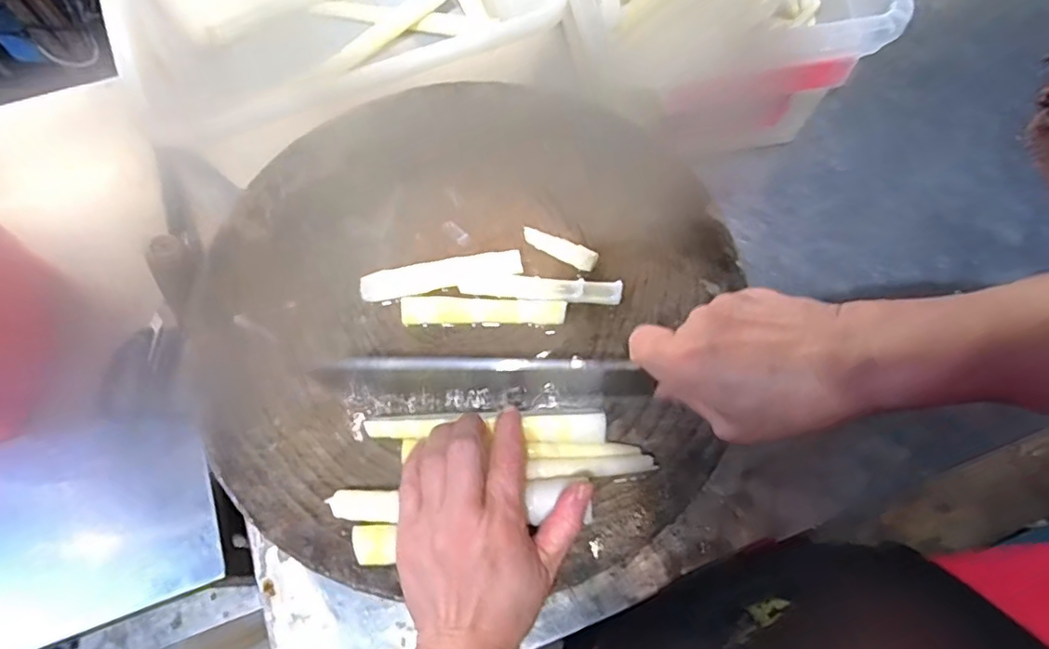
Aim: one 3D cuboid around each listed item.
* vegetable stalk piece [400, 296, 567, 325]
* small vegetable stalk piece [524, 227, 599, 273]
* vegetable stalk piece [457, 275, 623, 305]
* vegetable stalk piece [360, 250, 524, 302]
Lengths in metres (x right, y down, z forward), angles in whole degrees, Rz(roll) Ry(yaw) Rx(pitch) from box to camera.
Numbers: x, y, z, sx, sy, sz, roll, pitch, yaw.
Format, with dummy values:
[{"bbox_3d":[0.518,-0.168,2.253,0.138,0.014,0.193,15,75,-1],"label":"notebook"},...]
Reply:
[{"bbox_3d":[-0.030,-0.011,0.438,0.118,0.007,0.020,-1,66,-1],"label":"vegetable stalk piece"},{"bbox_3d":[0.026,-0.058,0.456,0.060,0.007,0.016,26,69,11],"label":"small vegetable stalk piece"},{"bbox_3d":[0.013,-0.026,0.443,0.117,0.008,0.020,5,67,2],"label":"vegetable stalk piece"},{"bbox_3d":[-0.061,-0.038,0.448,0.119,0.009,0.025,-14,67,-6],"label":"vegetable stalk piece"}]

